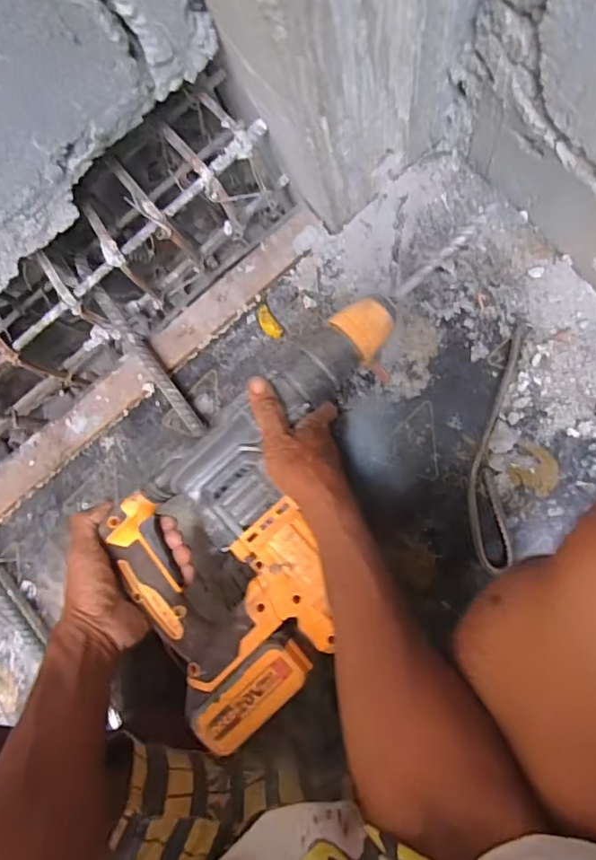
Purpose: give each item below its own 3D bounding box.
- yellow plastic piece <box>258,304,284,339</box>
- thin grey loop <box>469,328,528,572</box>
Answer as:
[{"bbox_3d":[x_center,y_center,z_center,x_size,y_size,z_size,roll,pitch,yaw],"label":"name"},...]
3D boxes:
[{"bbox_3d":[-0.036,-0.131,0.649,0.020,0.005,0.046,-38,86,7],"label":"yellow plastic piece"},{"bbox_3d":[0.222,0.020,0.595,0.050,0.014,0.269,4,91,8],"label":"thin grey loop"}]

